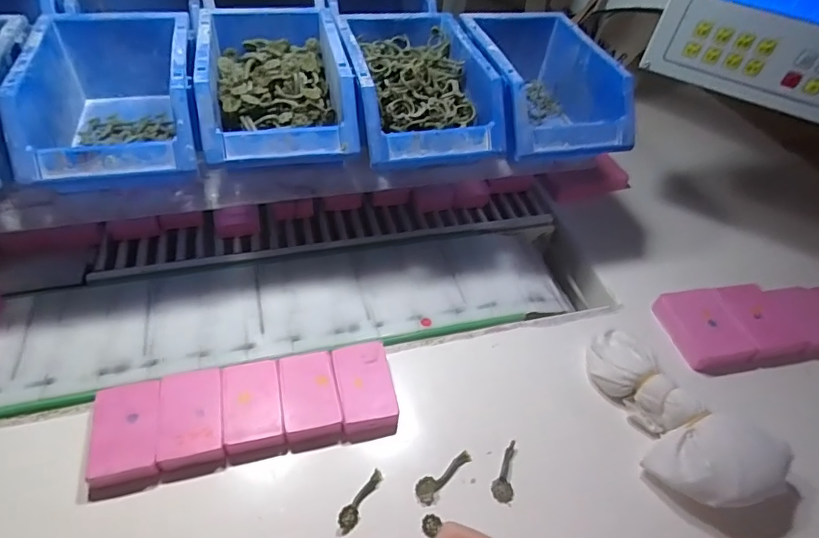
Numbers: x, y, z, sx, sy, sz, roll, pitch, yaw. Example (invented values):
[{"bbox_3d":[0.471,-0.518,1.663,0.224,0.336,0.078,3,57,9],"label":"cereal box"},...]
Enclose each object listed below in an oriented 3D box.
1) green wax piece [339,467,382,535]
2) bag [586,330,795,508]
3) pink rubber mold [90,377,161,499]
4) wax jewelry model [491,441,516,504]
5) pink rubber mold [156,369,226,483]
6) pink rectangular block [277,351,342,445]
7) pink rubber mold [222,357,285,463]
[{"bbox_3d":[-0.033,0.164,0.356,0.012,0.010,0.046,30,51,21],"label":"green wax piece"},{"bbox_3d":[0.216,0.112,0.409,0.091,0.054,0.159,-13,50,-17],"label":"bag"},{"bbox_3d":[-0.207,0.122,0.368,0.045,0.017,0.076,-9,49,-14],"label":"pink rubber mold"},{"bbox_3d":[0.073,0.155,0.384,0.015,0.008,0.045,14,47,7],"label":"wax jewelry model"},{"bbox_3d":[-0.165,0.115,0.381,0.045,0.014,0.078,-8,49,-13],"label":"pink rubber mold"},{"bbox_3d":[-0.080,0.101,0.402,0.042,0.015,0.068,-9,49,-13],"label":"pink rectangular block"},{"bbox_3d":[-0.122,0.109,0.392,0.043,0.016,0.073,-9,49,-14],"label":"pink rubber mold"}]

